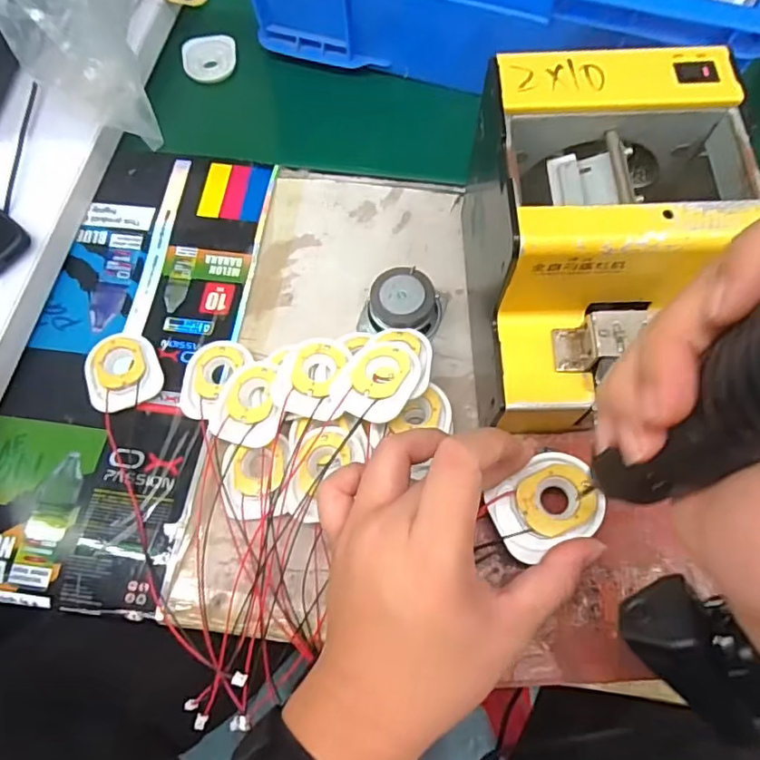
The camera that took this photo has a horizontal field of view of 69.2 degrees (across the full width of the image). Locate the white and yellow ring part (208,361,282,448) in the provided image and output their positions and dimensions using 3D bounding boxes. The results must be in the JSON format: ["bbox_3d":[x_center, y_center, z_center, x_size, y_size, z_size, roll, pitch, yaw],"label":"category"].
[{"bbox_3d":[-0.084,0.015,0.363,0.048,0.011,0.055,18,77,22],"label":"white and yellow ring part"}]

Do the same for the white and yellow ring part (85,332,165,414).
[{"bbox_3d":[-0.182,-0.008,0.388,0.047,0.010,0.057,-24,69,-7],"label":"white and yellow ring part"}]

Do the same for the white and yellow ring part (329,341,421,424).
[{"bbox_3d":[-0.002,-0.001,0.349,0.049,0.010,0.056,25,71,12],"label":"white and yellow ring part"}]

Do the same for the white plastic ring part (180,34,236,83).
[{"bbox_3d":[-0.160,-0.303,0.520,0.047,0.012,0.052,-9,68,-1],"label":"white plastic ring part"}]

